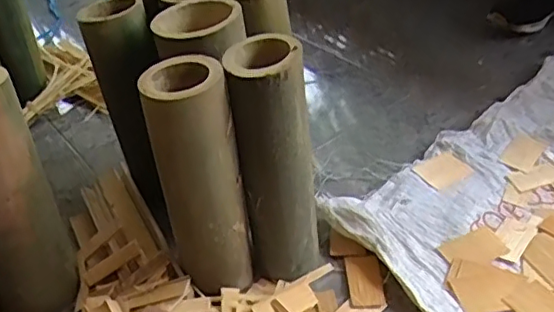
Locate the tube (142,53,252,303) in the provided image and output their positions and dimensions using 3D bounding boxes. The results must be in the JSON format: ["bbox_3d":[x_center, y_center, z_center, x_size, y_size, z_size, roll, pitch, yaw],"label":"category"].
[{"bbox_3d":[-0.077,0.032,0.618,0.080,0.255,0.080,-6,38,0],"label":"tube"}]

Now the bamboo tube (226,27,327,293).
[{"bbox_3d":[0.003,0.012,0.648,0.081,0.270,0.090,-5,38,2],"label":"bamboo tube"}]

